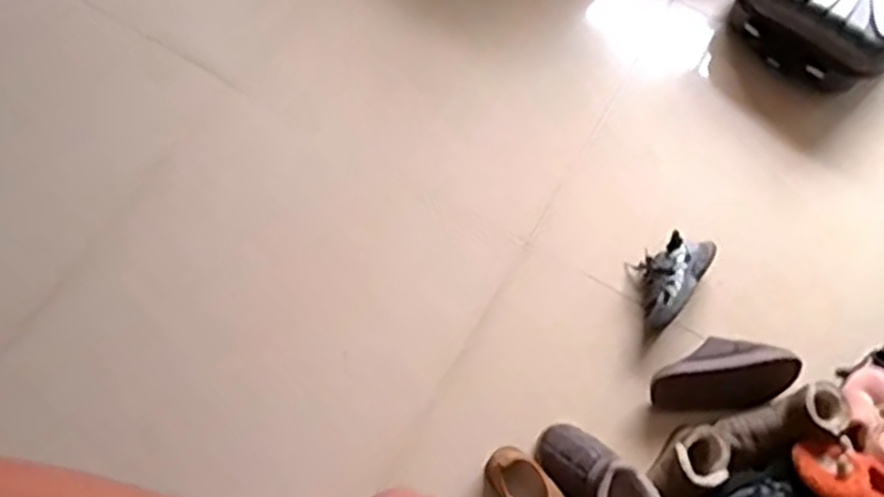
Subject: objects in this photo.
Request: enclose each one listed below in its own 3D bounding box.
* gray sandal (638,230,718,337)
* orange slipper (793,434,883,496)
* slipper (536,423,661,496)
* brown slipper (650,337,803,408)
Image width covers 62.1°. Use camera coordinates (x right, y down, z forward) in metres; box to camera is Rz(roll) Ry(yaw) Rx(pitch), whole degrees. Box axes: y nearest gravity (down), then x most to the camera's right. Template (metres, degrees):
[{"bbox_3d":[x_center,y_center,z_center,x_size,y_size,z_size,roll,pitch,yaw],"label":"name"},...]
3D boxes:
[{"bbox_3d":[0.476,0.064,1.550,0.128,0.076,0.238,37,71,13],"label":"gray sandal"},{"bbox_3d":[0.749,0.430,1.318,0.232,0.065,0.126,35,59,29],"label":"orange slipper"},{"bbox_3d":[0.284,0.431,1.339,0.127,0.110,0.261,-38,52,-16],"label":"slipper"},{"bbox_3d":[0.559,0.253,1.462,0.290,0.088,0.143,0,67,-1],"label":"brown slipper"}]

